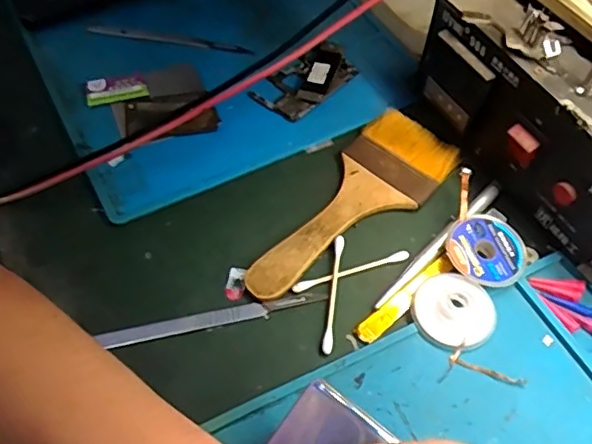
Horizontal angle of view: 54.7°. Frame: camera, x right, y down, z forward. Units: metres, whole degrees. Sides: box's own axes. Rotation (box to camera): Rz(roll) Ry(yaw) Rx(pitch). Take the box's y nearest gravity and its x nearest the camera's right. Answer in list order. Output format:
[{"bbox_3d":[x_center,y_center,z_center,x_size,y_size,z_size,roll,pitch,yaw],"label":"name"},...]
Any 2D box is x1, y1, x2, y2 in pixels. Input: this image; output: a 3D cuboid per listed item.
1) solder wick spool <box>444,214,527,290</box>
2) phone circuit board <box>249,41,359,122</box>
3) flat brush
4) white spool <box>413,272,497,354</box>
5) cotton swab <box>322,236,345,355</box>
[{"bbox_3d":[0.109,0.015,0.327,0.044,0.009,0.046,0,55,0],"label":"solder wick spool"},{"bbox_3d":[0.010,-0.103,0.413,0.079,0.010,0.040,-35,62,-22],"label":"phone circuit board"},{"bbox_3d":[0.033,-0.010,0.346,0.060,0.010,0.158,36,62,23],"label":"flat brush"},{"bbox_3d":[0.085,0.047,0.307,0.040,0.009,0.043,0,55,0],"label":"white spool"},{"bbox_3d":[0.021,0.039,0.318,0.006,0.006,0.070,6,55,5],"label":"cotton swab"}]

